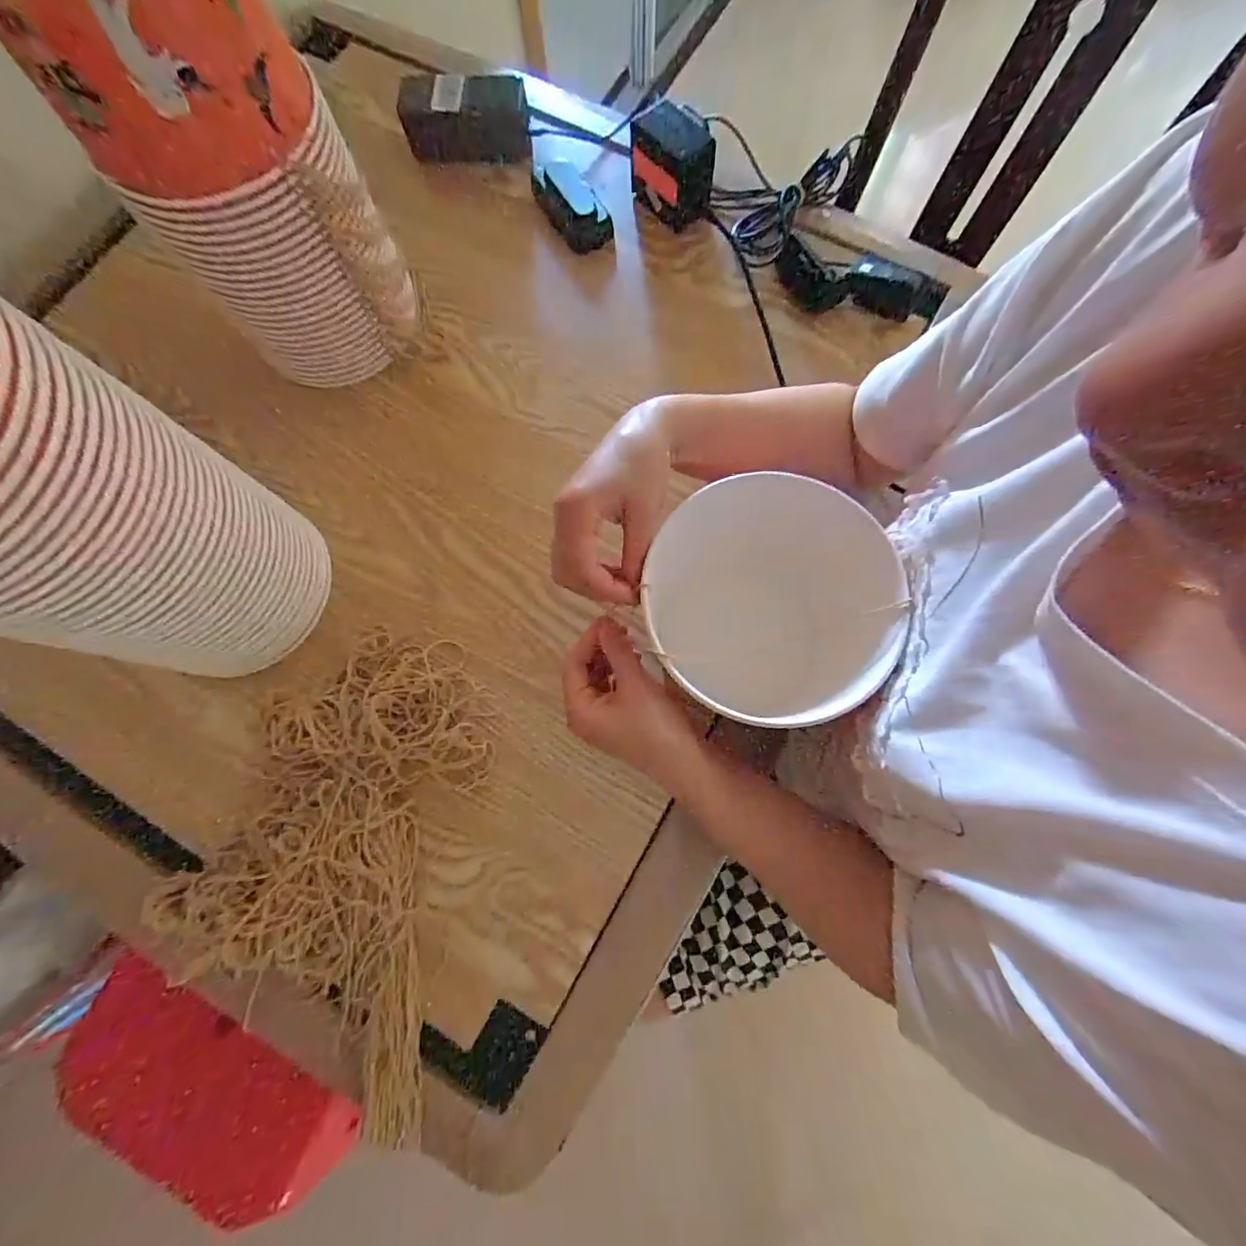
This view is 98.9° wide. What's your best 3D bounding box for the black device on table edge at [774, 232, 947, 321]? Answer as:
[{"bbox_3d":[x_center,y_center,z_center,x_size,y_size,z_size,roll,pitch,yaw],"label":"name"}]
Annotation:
[{"bbox_3d":[0.232,-0.338,0.536,0.159,0.029,0.058,18,77,6],"label":"black device on table edge"}]

